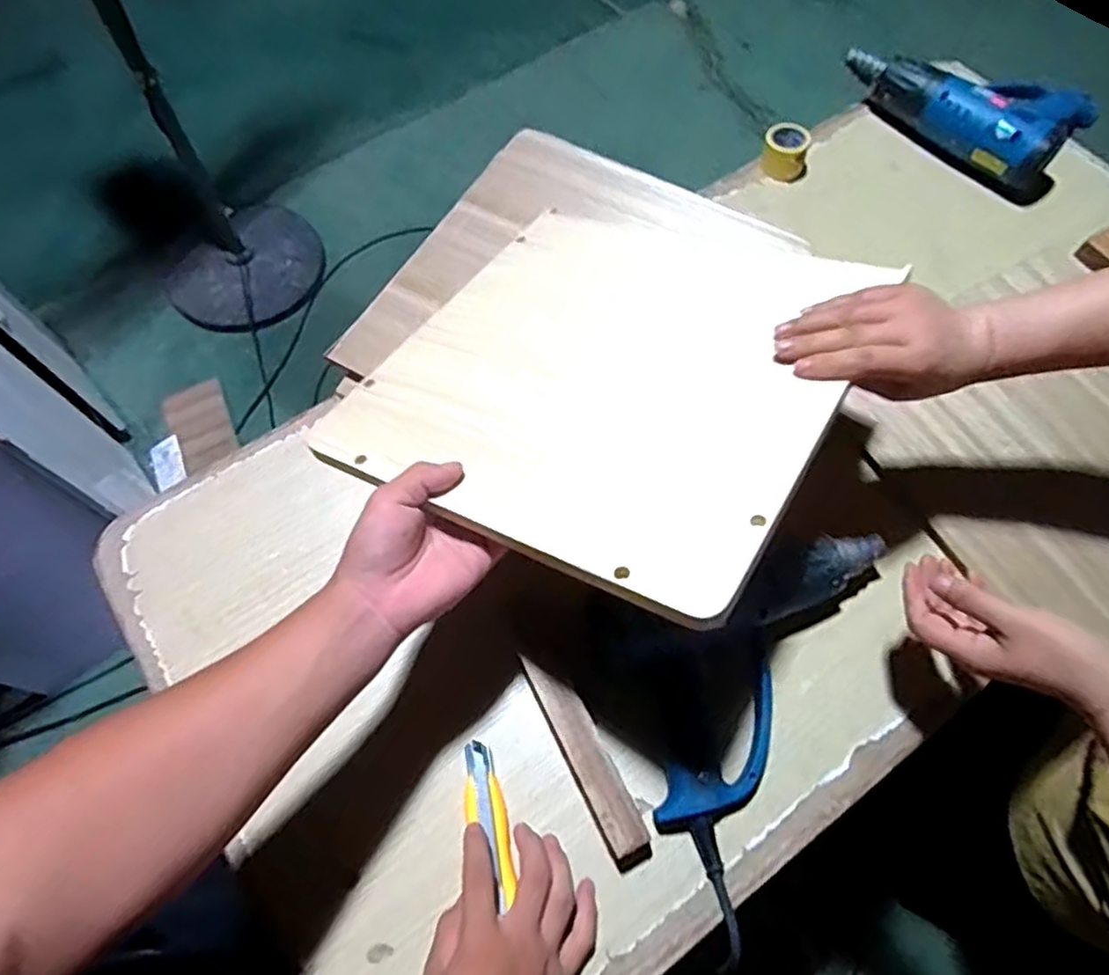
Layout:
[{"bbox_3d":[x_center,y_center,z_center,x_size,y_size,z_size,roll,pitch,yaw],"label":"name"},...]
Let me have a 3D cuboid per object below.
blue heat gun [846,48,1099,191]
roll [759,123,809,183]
[{"bbox_3d":[0.510,-0.492,0.855,0.187,0.062,0.269,-42,72,-16],"label":"blue heat gun"},{"bbox_3d":[0.275,-0.402,0.836,0.049,0.038,0.052,15,67,7],"label":"roll"}]

